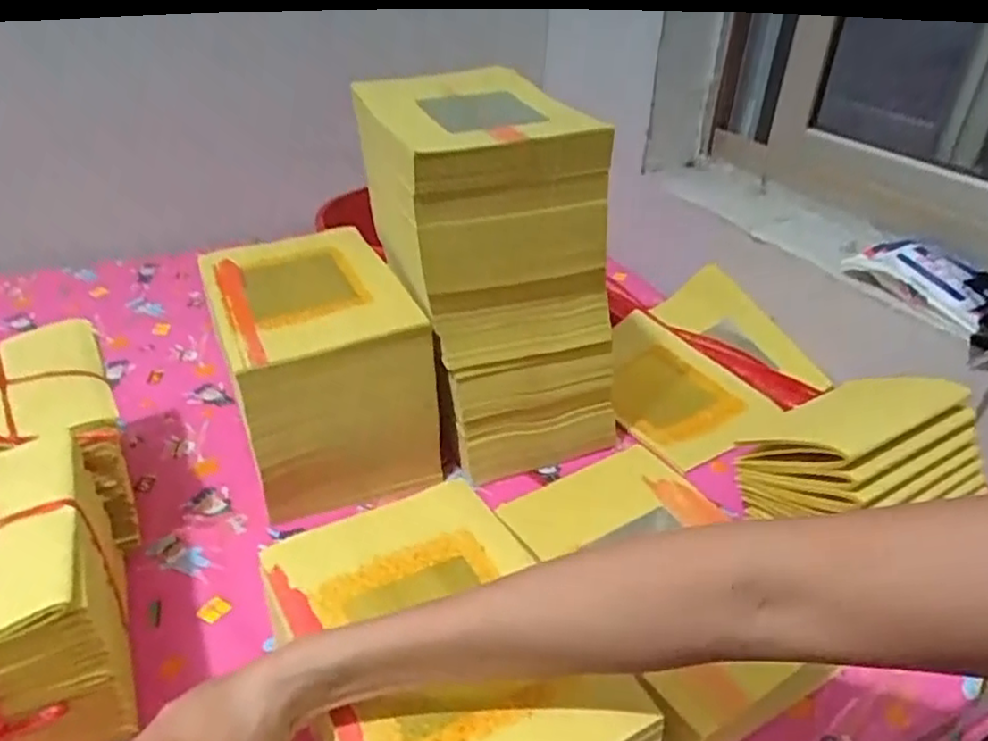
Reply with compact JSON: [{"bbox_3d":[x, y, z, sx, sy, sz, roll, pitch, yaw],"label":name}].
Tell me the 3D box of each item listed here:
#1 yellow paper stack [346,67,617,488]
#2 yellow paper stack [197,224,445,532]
[{"bbox_3d":[-0.007,-0.105,0.687,0.192,0.322,0.238,-10,36,-18],"label":"yellow paper stack"},{"bbox_3d":[-0.170,-0.007,0.676,0.157,0.180,0.250,-13,37,-22],"label":"yellow paper stack"}]

